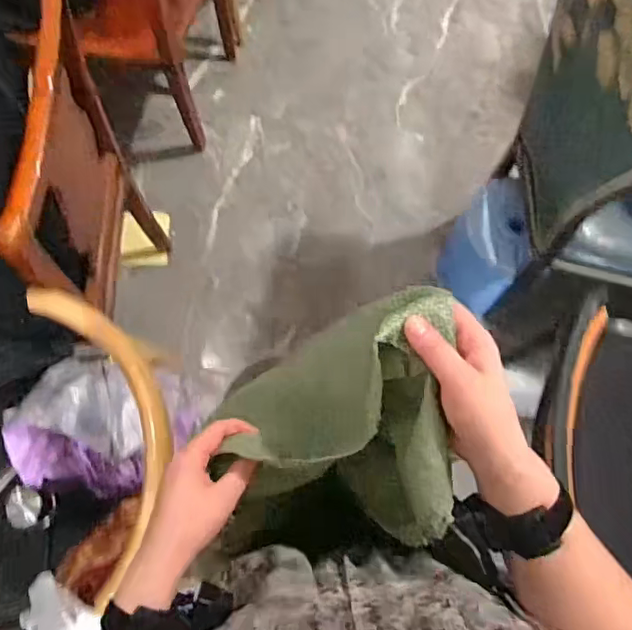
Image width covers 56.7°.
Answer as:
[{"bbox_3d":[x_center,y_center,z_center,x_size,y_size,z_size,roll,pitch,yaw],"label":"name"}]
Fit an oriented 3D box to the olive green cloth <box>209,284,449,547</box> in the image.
[{"bbox_3d":[0.007,0.095,0.513,0.191,0.226,0.185,-2,74,0],"label":"olive green cloth"}]

